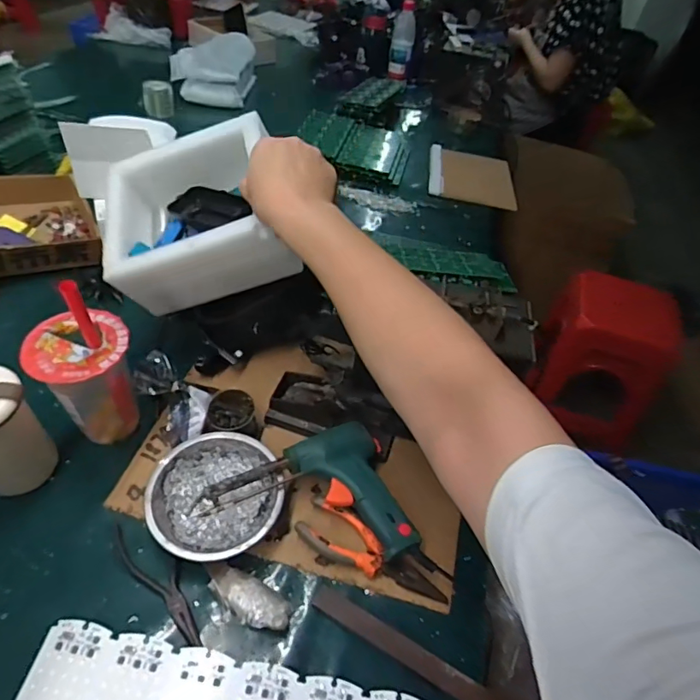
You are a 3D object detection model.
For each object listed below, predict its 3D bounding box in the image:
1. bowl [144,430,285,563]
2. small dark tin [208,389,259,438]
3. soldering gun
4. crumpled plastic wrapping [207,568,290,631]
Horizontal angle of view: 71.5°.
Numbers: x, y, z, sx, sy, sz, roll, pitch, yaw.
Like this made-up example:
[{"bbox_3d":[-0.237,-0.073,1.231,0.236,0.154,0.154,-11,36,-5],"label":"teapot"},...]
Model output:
[{"bbox_3d":[-0.134,0.150,0.492,0.125,0.040,0.129,5,46,-5],"label":"bowl"},{"bbox_3d":[-0.132,0.076,0.555,0.055,0.040,0.064,6,46,-4],"label":"small dark tin"},{"bbox_3d":[-0.024,0.137,0.501,0.243,0.057,0.118,11,46,1],"label":"soldering gun"},{"bbox_3d":[-0.091,0.231,0.445,0.078,0.026,0.031,27,48,16],"label":"crumpled plastic wrapping"}]

